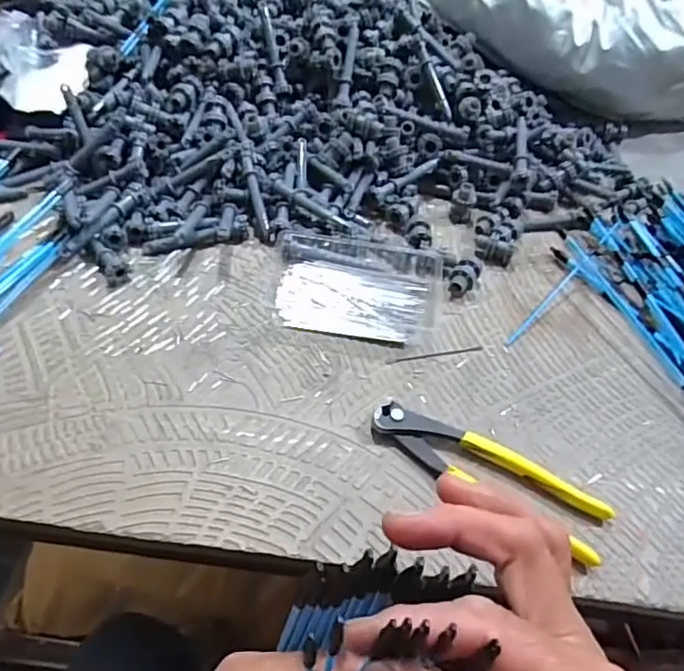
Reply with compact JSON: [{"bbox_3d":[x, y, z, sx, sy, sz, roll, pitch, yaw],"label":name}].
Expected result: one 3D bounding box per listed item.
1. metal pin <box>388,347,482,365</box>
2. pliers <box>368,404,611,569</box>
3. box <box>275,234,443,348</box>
[{"bbox_3d":[0.077,0.016,0.463,0.084,0.004,0.005,-8,51,-13],"label":"metal pin"},{"bbox_3d":[0.099,0.092,0.387,0.166,0.016,0.046,29,52,17],"label":"pliers"},{"bbox_3d":[0.014,-0.044,0.496,0.142,0.022,0.104,11,49,2],"label":"box"}]

